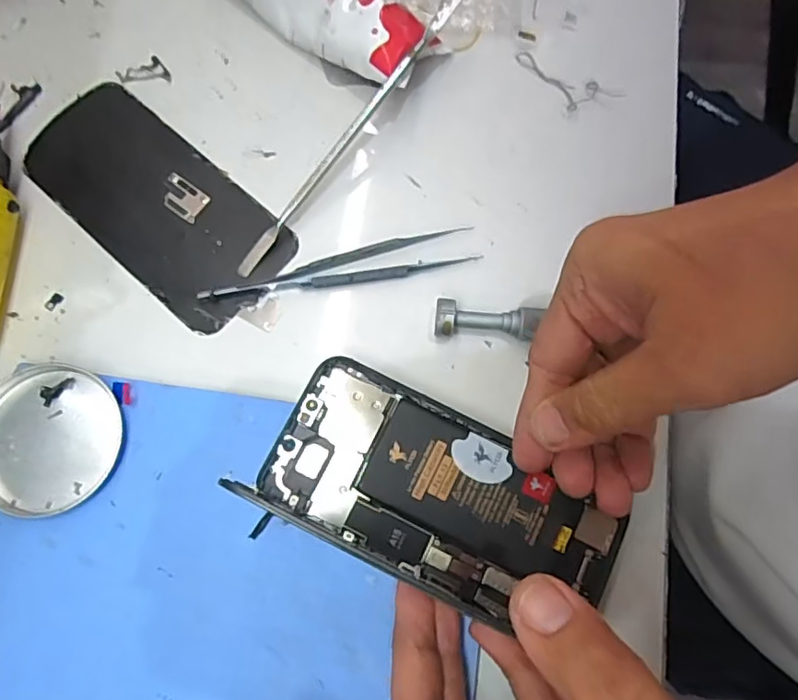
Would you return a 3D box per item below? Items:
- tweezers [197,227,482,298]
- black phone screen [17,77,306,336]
[{"bbox_3d":[-0.027,-0.038,0.281,0.130,0.008,0.019,-15,76,-4],"label":"tweezers"},{"bbox_3d":[-0.124,-0.076,0.293,0.146,0.006,0.068,41,79,10],"label":"black phone screen"}]

